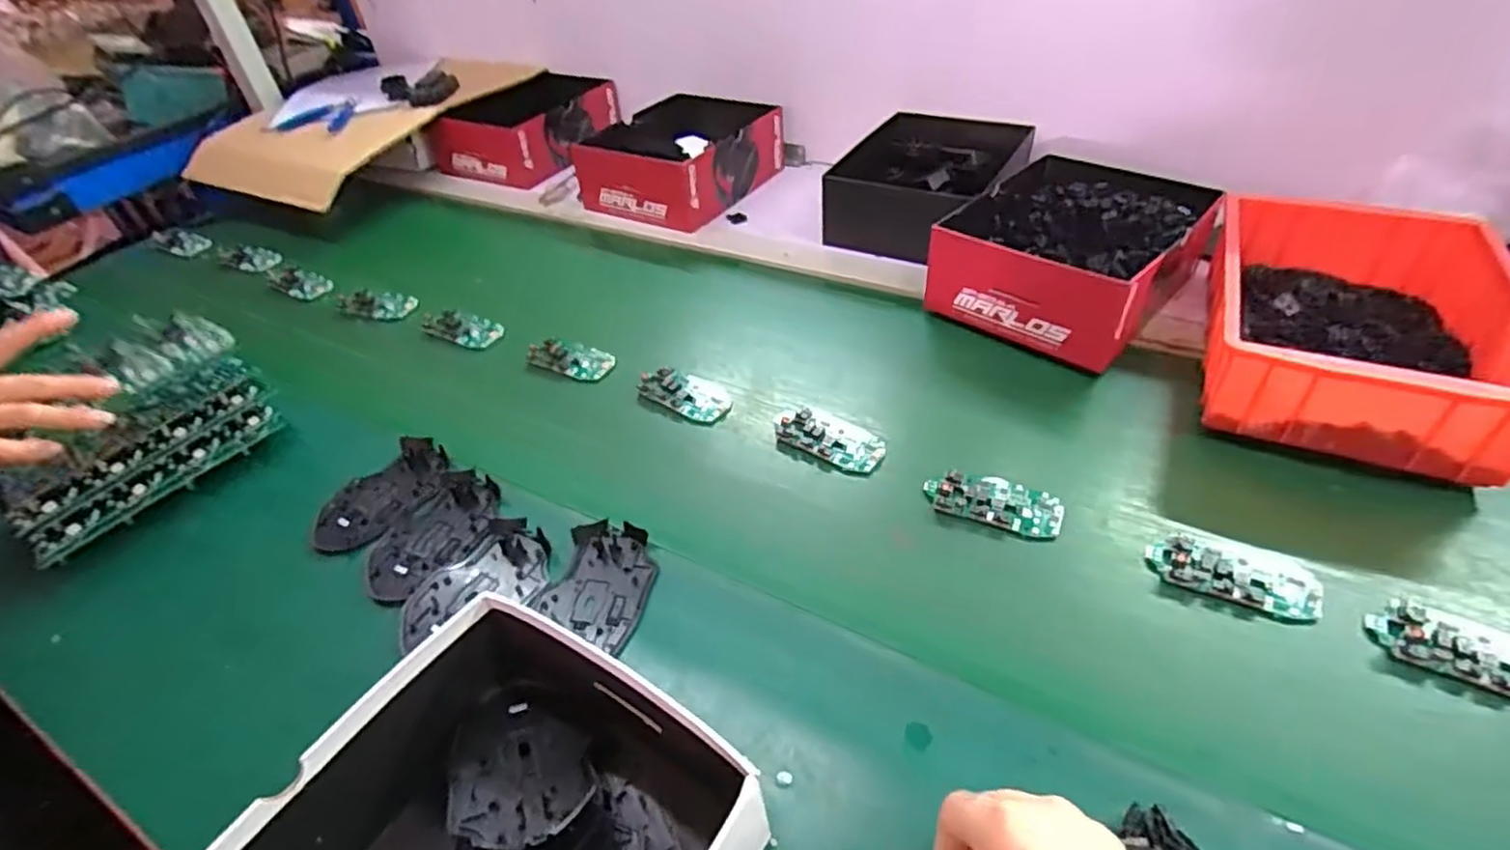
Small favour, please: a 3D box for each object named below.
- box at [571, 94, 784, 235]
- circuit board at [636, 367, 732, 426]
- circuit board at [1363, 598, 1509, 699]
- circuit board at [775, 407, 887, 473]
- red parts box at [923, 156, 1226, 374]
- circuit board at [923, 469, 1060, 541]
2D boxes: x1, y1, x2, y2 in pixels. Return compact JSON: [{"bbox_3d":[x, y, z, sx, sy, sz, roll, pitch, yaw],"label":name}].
[{"bbox_3d":[-0.113,-0.370,0.979,0.219,0.081,0.230,19,47,25],"label":"box"},{"bbox_3d":[-0.066,-0.029,0.658,0.094,0.007,0.050,22,48,27],"label":"circuit board"},{"bbox_3d":[0.429,0.135,0.422,0.097,0.015,0.050,18,47,24],"label":"circuit board"},{"bbox_3d":[0.065,0.008,0.601,0.099,0.015,0.053,21,48,26],"label":"circuit board"},{"bbox_3d":[0.317,-0.181,0.712,0.205,0.086,0.251,30,54,33],"label":"red parts box"},{"bbox_3d":[0.180,0.061,0.533,0.097,0.018,0.043,11,44,17],"label":"circuit board"}]

